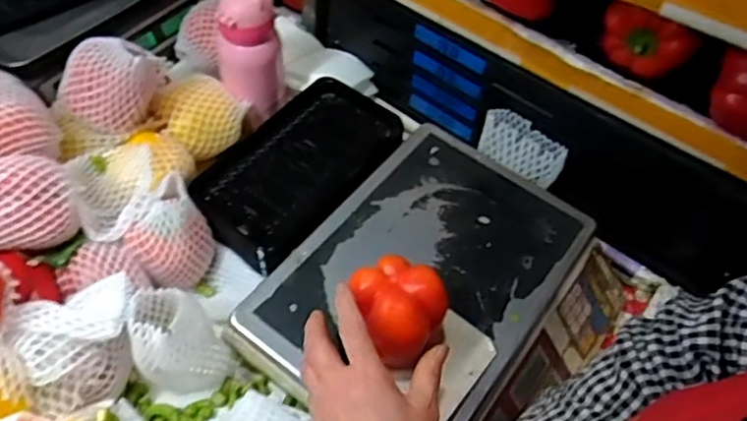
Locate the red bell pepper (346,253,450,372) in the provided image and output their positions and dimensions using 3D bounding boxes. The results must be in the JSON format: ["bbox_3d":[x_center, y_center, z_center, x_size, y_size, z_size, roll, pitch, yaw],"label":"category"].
[{"bbox_3d":[0.022,0.086,0.550,0.071,0.068,0.076,2,54,-3],"label":"red bell pepper"}]

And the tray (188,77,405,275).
[{"bbox_3d":[-0.087,-0.054,0.734,0.149,0.032,0.249,33,58,18],"label":"tray"}]

